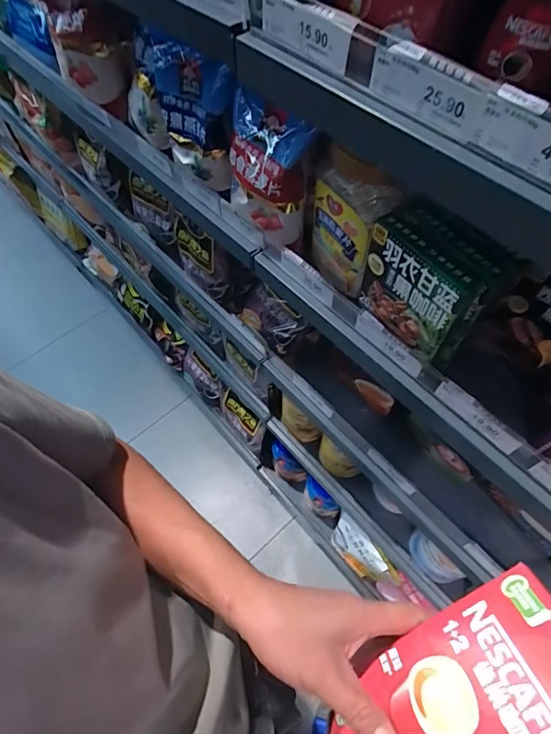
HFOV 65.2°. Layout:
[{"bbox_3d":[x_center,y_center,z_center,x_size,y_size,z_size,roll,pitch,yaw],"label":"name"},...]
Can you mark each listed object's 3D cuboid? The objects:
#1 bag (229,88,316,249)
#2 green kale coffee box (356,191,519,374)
[{"bbox_3d":[-0.010,-0.244,0.539,0.056,0.148,0.110,-27,63,-13],"label":"bag"},{"bbox_3d":[0.162,-0.086,0.460,0.065,0.132,0.124,-33,65,-17],"label":"green kale coffee box"}]

